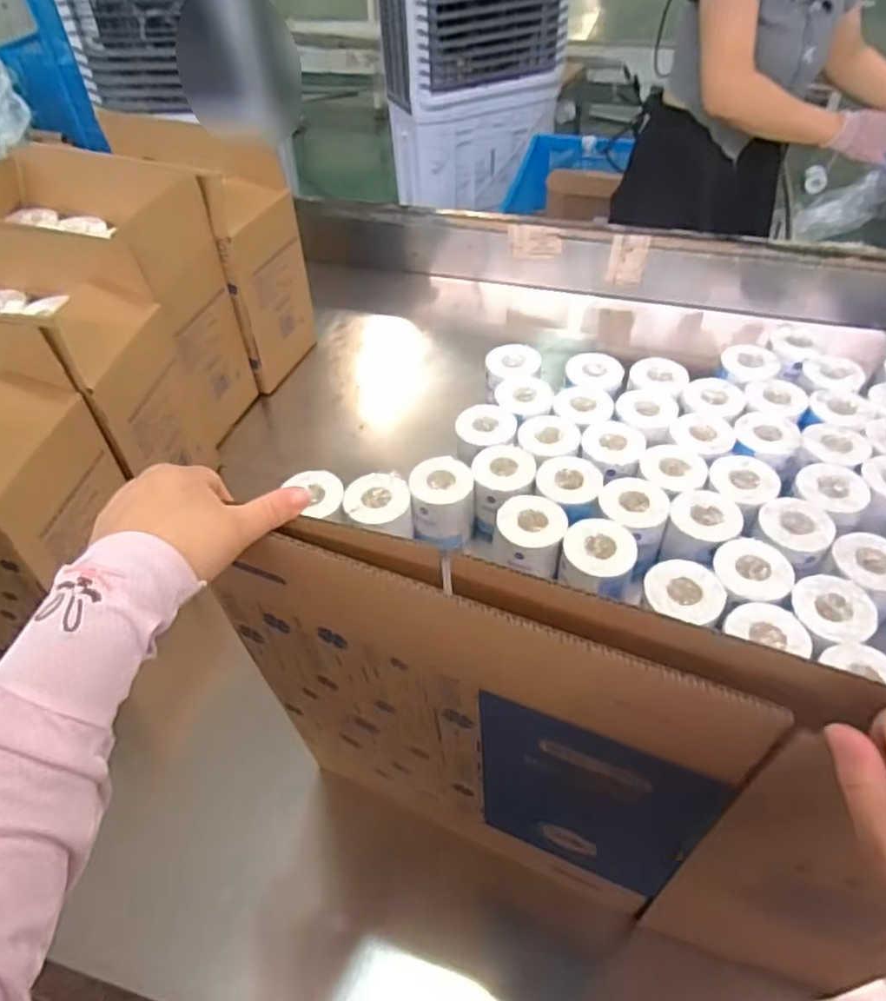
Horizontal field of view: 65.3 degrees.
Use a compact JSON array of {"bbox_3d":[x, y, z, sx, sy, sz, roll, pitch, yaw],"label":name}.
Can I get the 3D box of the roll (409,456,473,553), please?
[{"bbox_3d":[-0.001,0.004,1.085,0.097,0.100,0.101,2,48,3],"label":"roll"}]

